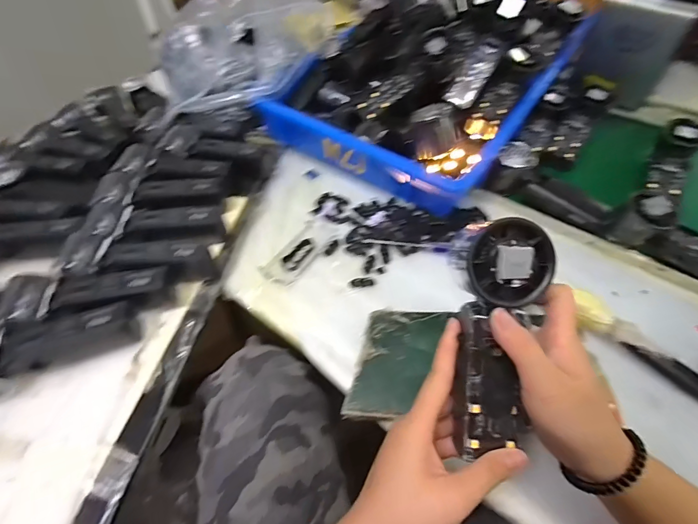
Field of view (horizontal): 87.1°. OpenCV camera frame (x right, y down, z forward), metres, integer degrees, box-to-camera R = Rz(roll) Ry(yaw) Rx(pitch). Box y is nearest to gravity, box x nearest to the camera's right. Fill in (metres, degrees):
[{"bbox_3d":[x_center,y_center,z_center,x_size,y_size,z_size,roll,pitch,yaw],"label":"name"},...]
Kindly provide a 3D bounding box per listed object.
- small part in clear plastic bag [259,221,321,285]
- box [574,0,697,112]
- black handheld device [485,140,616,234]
[{"bbox_3d":[-0.064,-0.013,0.463,0.043,0.014,0.099,25,57,21],"label":"small part in clear plastic bag"},{"bbox_3d":[0.464,-0.354,0.600,0.088,0.144,0.127,-37,58,-24],"label":"box"},{"bbox_3d":[0.264,-0.093,0.491,0.058,0.054,0.153,-37,58,-24],"label":"black handheld device"}]

